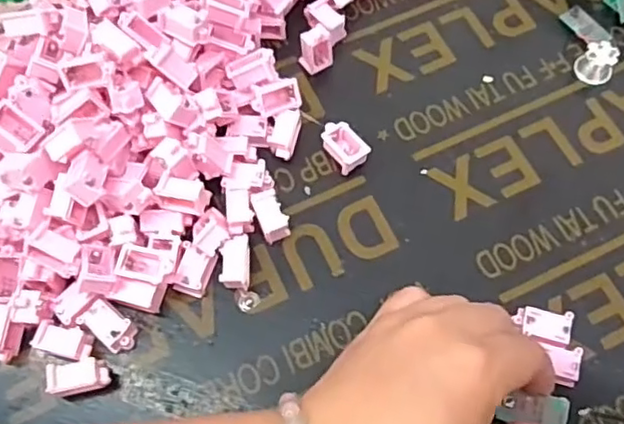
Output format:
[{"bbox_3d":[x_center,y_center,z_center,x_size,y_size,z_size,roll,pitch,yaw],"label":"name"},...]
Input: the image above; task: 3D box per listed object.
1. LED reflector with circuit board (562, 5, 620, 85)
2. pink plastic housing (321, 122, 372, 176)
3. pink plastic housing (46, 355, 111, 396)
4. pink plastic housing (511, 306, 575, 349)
[{"bbox_3d":[0.182,-0.112,0.400,0.027,0.020,0.054,0,67,1],"label":"LED reflector with circuit board"},{"bbox_3d":[0.019,-0.039,0.375,0.021,0.015,0.030,-36,71,-13],"label":"pink plastic housing"},{"bbox_3d":[-0.119,0.085,0.322,0.029,0.018,0.016,-11,67,-3],"label":"pink plastic housing"},{"bbox_3d":[0.122,0.061,0.329,0.028,0.014,0.018,11,68,6],"label":"pink plastic housing"}]

